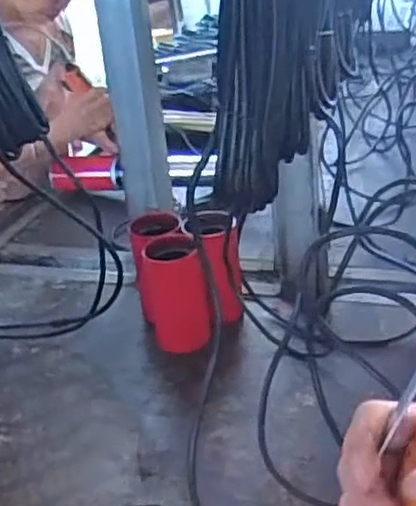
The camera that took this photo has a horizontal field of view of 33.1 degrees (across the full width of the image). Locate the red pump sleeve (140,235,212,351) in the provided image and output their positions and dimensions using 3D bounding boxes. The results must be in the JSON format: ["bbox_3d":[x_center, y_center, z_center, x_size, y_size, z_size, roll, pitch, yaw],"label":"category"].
[{"bbox_3d":[-0.044,0.060,0.975,0.082,0.147,0.092,-10,28,-4],"label":"red pump sleeve"}]

